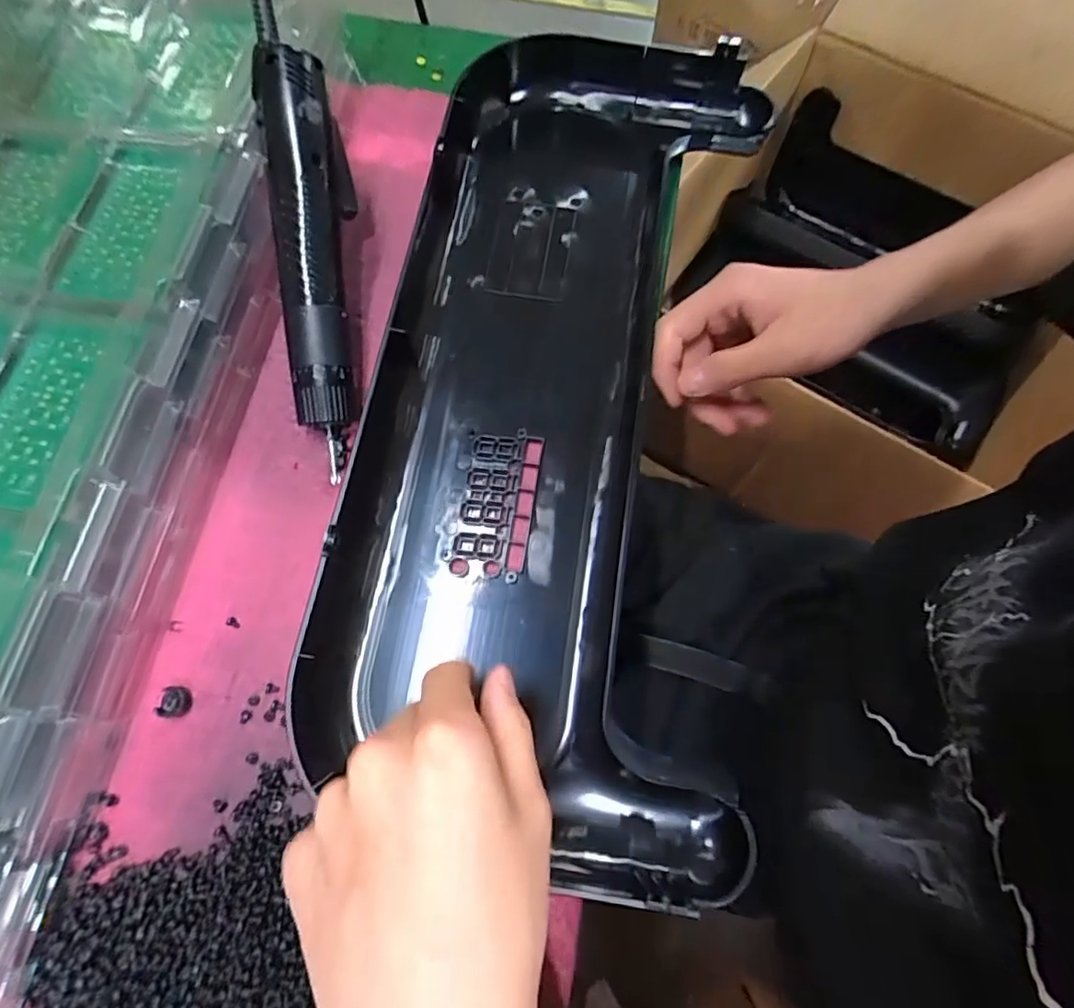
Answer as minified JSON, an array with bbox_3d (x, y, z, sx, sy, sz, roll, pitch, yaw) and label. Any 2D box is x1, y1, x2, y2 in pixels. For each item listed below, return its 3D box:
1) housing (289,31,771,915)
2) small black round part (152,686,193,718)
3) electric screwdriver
[{"bbox_3d":[0.007,-0.071,0.344,0.206,0.038,0.487,6,71,0],"label":"housing"},{"bbox_3d":[-0.180,0.097,0.297,0.016,0.006,0.014,5,70,1],"label":"small black round part"},{"bbox_3d":[-0.121,-0.129,0.330,0.039,0.030,0.216,-5,95,-4],"label":"electric screwdriver"}]

